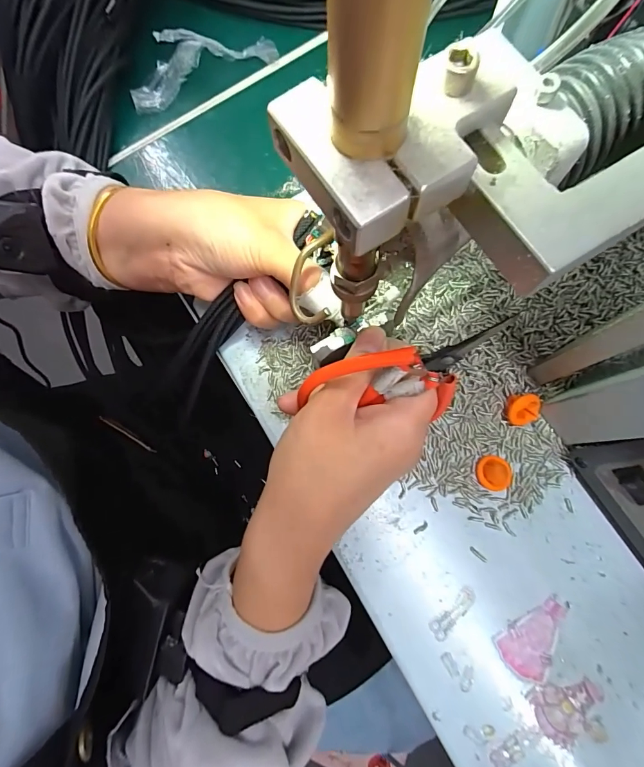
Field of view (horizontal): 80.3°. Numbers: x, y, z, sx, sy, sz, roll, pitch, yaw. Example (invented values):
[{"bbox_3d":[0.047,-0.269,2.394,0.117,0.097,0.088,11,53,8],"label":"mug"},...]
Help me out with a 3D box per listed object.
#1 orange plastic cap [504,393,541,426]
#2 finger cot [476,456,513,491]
[{"bbox_3d":[0.120,0.014,0.227,0.020,0.009,0.020,1,115,3],"label":"orange plastic cap"},{"bbox_3d":[0.100,0.052,0.221,0.017,0.010,0.020,-34,78,-3],"label":"finger cot"}]

